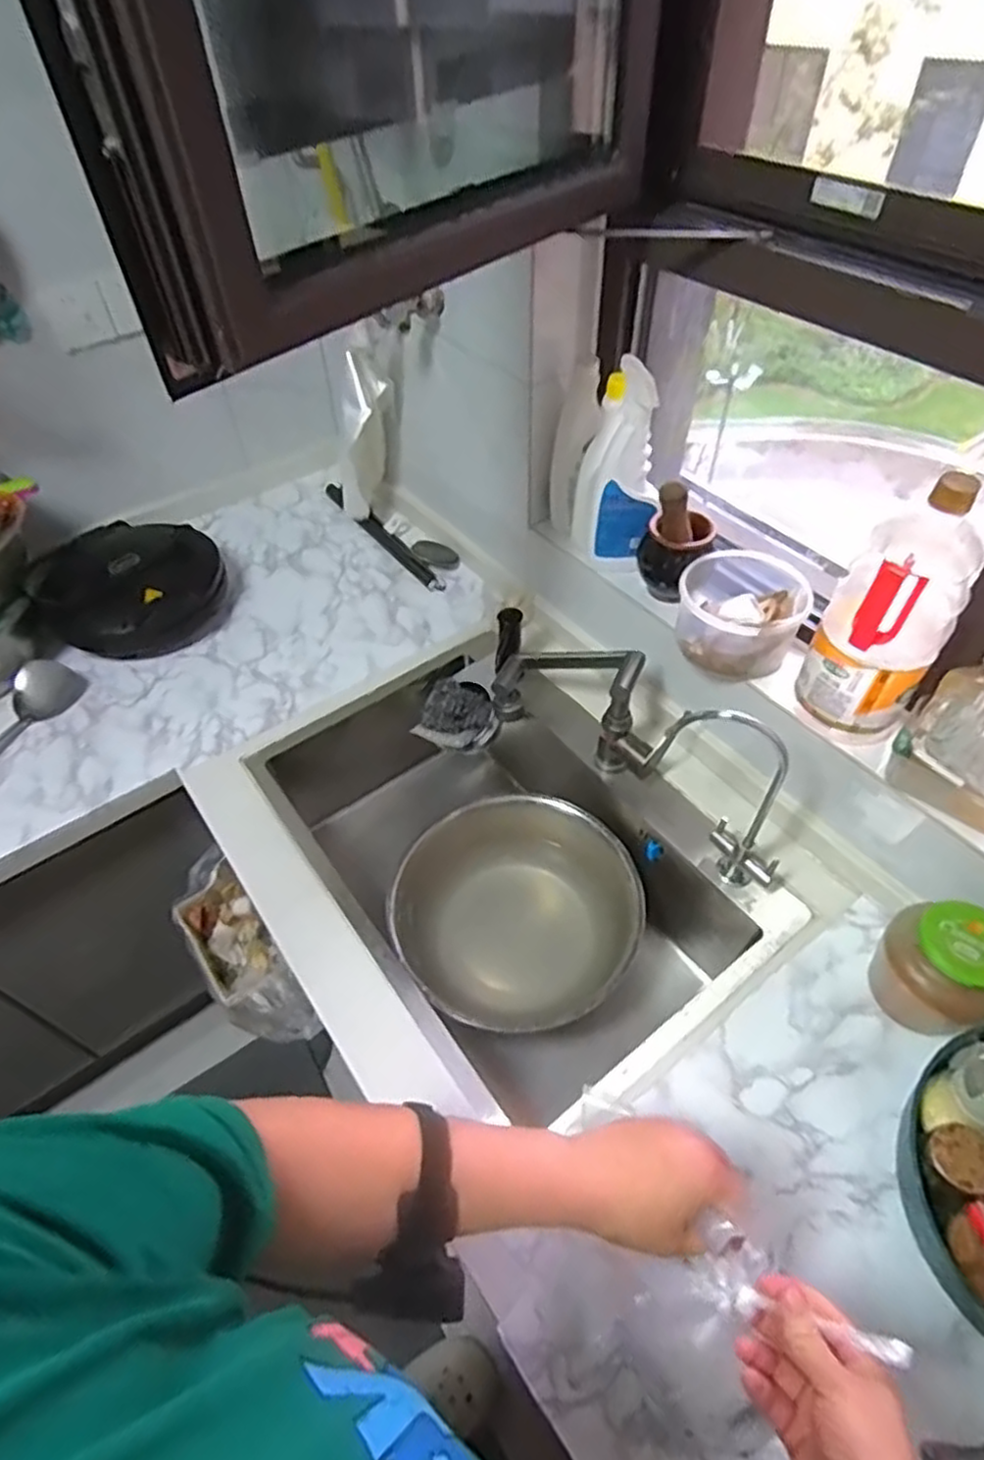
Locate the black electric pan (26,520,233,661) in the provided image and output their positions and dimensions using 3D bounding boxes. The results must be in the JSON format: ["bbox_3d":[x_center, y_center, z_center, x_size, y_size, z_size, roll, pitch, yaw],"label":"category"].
[{"bbox_3d":[-0.578,-0.231,1.145,0.254,0.119,0.269,-1,50,1],"label":"black electric pan"}]

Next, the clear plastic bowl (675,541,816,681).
[{"bbox_3d":[0.302,-0.151,0.869,0.140,0.100,0.159,16,52,15],"label":"clear plastic bowl"}]

